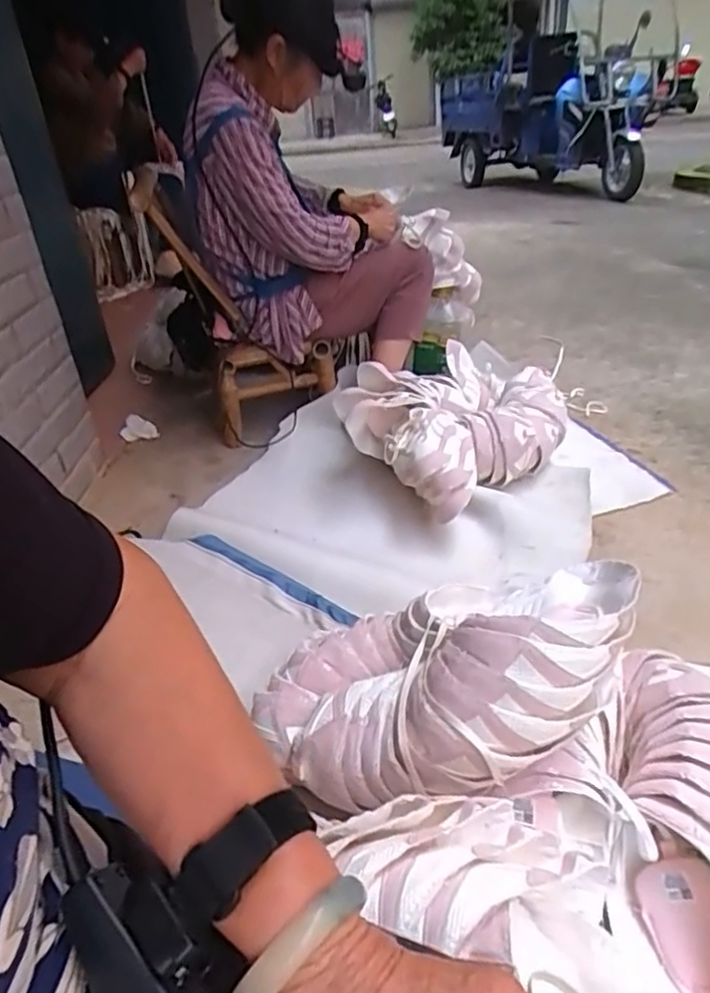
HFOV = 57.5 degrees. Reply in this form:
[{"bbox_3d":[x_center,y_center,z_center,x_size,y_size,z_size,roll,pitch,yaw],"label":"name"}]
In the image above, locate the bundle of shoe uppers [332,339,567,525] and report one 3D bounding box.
[{"bbox_3d":[0.212,-0.167,1.387,0.432,0.165,0.364,-30,39,-33],"label":"bundle of shoe uppers"}]

